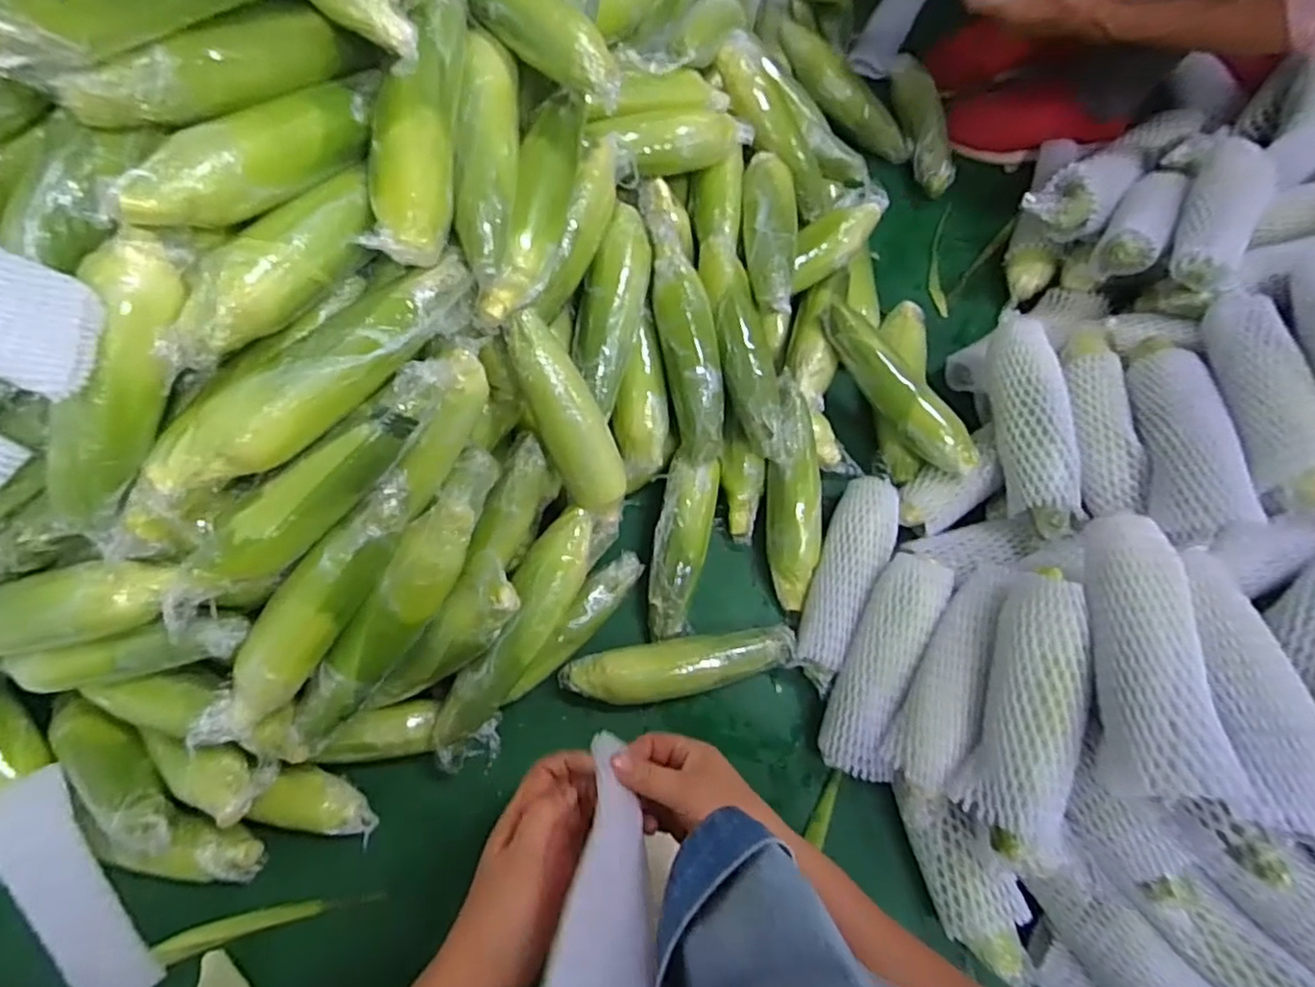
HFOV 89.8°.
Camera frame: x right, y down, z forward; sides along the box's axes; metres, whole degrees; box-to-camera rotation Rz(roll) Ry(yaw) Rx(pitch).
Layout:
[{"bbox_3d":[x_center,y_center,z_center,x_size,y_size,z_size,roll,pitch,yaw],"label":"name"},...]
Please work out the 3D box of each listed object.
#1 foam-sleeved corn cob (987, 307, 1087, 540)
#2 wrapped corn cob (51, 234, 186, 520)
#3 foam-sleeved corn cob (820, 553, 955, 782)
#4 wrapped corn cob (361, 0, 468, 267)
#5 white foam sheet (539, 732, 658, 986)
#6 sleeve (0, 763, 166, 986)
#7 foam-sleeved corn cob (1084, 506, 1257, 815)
[{"bbox_3d":[0.394,-0.074,0.693,0.066,0.052,0.245,2,70,1],"label":"foam-sleeved corn cob"},{"bbox_3d":[-0.361,-0.067,0.437,0.056,0.049,0.213,28,104,10],"label":"wrapped corn cob"},{"bbox_3d":[0.220,0.163,0.638,0.065,0.057,0.211,22,72,8],"label":"foam-sleeved corn cob"},{"bbox_3d":[-0.172,-0.276,0.473,0.048,0.061,0.221,2,70,1],"label":"wrapped corn cob"},{"bbox_3d":[-0.030,0.252,0.408,0.064,0.046,0.210,3,34,1],"label":"white foam sheet"},{"bbox_3d":[-0.511,0.346,0.572,0.076,0.009,0.212,-33,87,-11],"label":"sleeve"},{"bbox_3d":[0.381,0.118,0.507,0.067,0.062,0.213,5,70,2],"label":"foam-sleeved corn cob"}]

